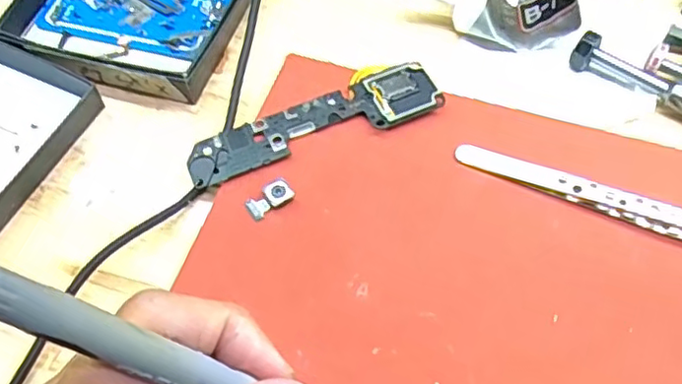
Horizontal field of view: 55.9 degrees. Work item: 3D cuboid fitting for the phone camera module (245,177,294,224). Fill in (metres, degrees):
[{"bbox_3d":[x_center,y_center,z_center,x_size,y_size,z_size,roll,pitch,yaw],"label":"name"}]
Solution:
[{"bbox_3d":[-0.028,0.002,0.255,0.019,0.005,0.010,-33,64,-16],"label":"phone camera module"}]

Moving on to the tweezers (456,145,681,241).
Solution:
[{"bbox_3d":[0.111,0.005,0.246,0.134,0.008,0.010,21,63,13],"label":"tweezers"}]

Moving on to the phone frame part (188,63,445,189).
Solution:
[{"bbox_3d":[-0.012,-0.032,0.274,0.107,0.005,0.032,-19,61,-9],"label":"phone frame part"}]

